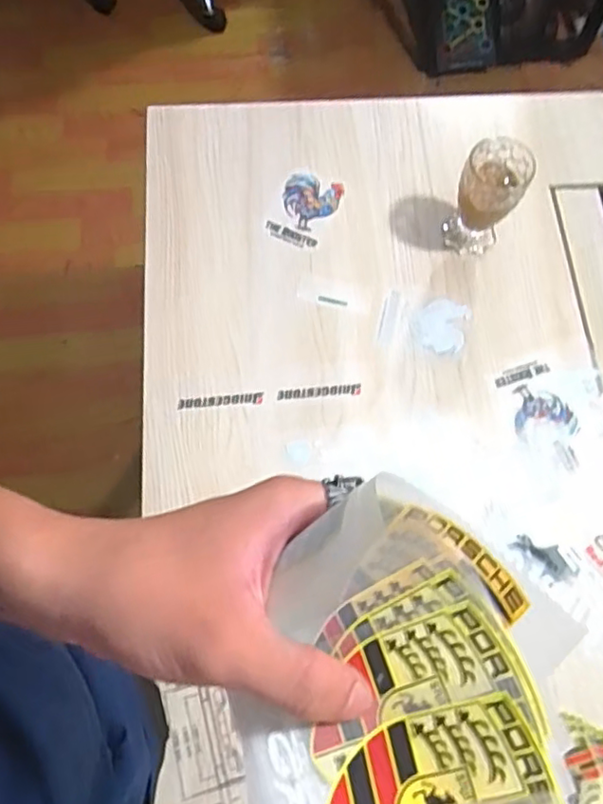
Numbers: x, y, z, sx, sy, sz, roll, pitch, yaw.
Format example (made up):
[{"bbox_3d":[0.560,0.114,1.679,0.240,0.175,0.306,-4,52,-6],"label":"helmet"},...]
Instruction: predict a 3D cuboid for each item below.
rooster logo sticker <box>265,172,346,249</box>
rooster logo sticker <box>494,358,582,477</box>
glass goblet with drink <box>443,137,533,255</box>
[{"bbox_3d":[0.005,-0.247,0.785,0.073,0.004,0.104,23,74,0],"label":"rooster logo sticker"},{"bbox_3d":[0.279,0.018,0.705,0.074,0.004,0.133,-18,73,-7],"label":"rooster logo sticker"},{"bbox_3d":[0.217,-0.239,0.727,0.069,0.120,0.074,0,72,-1],"label":"glass goblet with drink"}]

